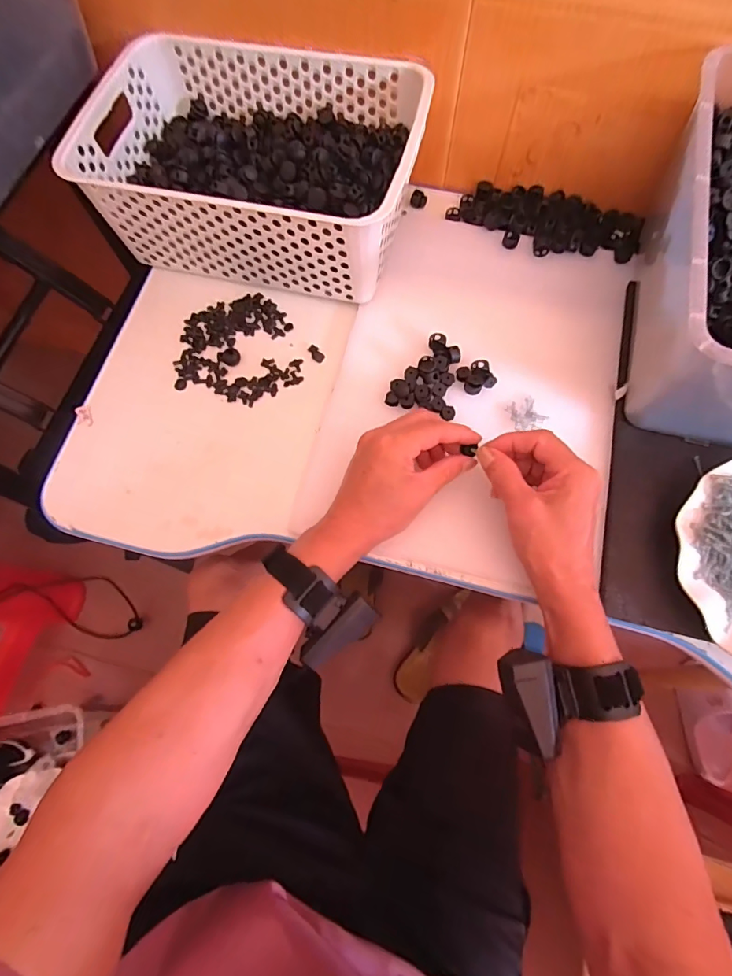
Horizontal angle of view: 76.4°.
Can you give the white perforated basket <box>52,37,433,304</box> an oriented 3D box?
[{"bbox_3d":[-0.104,-0.319,0.473,0.307,0.112,0.207,15,73,6],"label":"white perforated basket"}]

